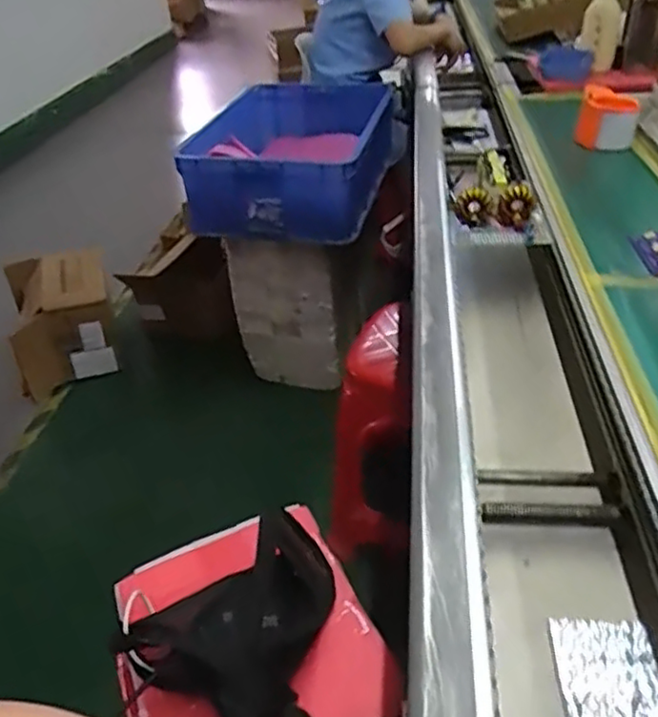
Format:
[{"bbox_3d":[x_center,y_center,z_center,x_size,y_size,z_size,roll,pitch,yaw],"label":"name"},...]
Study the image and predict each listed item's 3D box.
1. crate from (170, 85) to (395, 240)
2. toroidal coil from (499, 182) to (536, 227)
[{"bbox_3d":[-0.082,-0.529,1.645,0.453,0.195,0.685,2,37,11],"label":"crate"},{"bbox_3d":[0.254,-0.208,0.887,0.048,0.049,0.021,5,37,15],"label":"toroidal coil"}]

